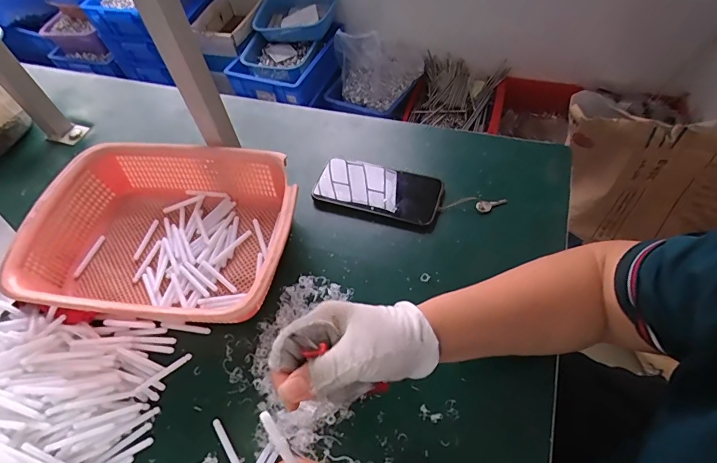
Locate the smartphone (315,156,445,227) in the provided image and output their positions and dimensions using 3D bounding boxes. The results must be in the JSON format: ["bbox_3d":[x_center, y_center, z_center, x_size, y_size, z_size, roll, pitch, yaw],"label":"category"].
[{"bbox_3d":[0.025,-0.059,0.543,0.163,0.013,0.083,15,59,15],"label":"smartphone"}]

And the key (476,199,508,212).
[{"bbox_3d":[0.167,-0.033,0.516,0.039,0.008,0.013,-11,56,-2],"label":"key"}]

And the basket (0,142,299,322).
[{"bbox_3d":[-0.218,0.004,0.484,0.291,0.080,0.210,3,56,8],"label":"basket"}]

